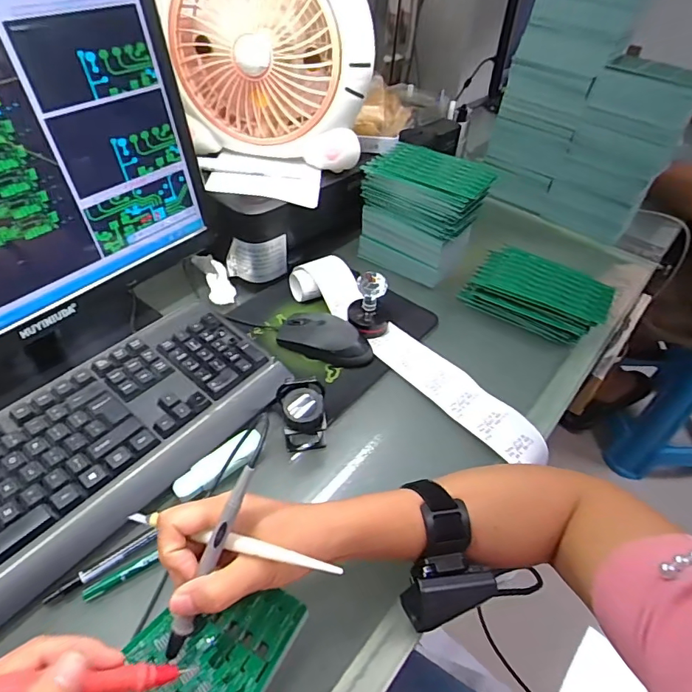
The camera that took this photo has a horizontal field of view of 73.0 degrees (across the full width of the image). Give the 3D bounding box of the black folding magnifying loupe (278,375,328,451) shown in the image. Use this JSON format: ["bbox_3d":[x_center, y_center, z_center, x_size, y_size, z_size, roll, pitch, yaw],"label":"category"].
[{"bbox_3d":[-0.042,0.066,0.453,0.044,0.059,0.049,-3,45,-8],"label":"black folding magnifying loupe"}]

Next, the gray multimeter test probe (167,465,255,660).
[{"bbox_3d":[-0.086,0.135,0.293,0.011,0.008,0.129,22,91,16],"label":"gray multimeter test probe"}]

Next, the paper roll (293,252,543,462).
[{"bbox_3d":[0.072,-0.001,0.537,0.068,0.046,0.358,-33,56,-31],"label":"paper roll"}]

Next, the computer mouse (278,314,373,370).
[{"bbox_3d":[-0.023,-0.011,0.546,0.113,0.033,0.055,19,47,14],"label":"computer mouse"}]

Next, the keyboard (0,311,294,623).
[{"bbox_3d":[-0.246,0.104,0.403,0.159,0.029,0.425,34,52,26],"label":"keyboard"}]

